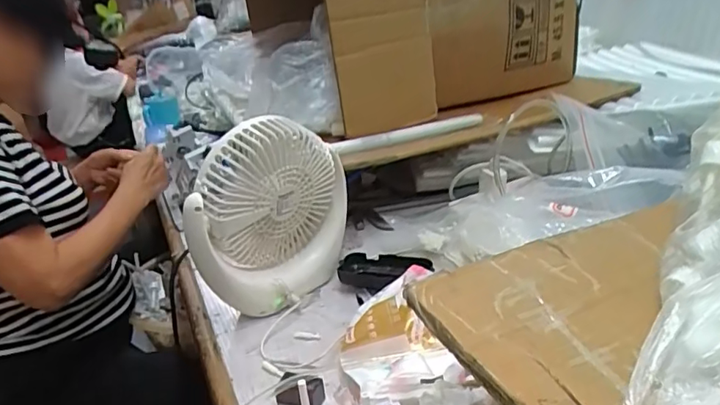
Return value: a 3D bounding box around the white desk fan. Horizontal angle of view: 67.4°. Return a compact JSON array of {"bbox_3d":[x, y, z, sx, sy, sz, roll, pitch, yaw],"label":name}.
[{"bbox_3d":[-0.100,0.018,0.621,0.062,0.210,0.192,14,32,39],"label":"white desk fan"}]

